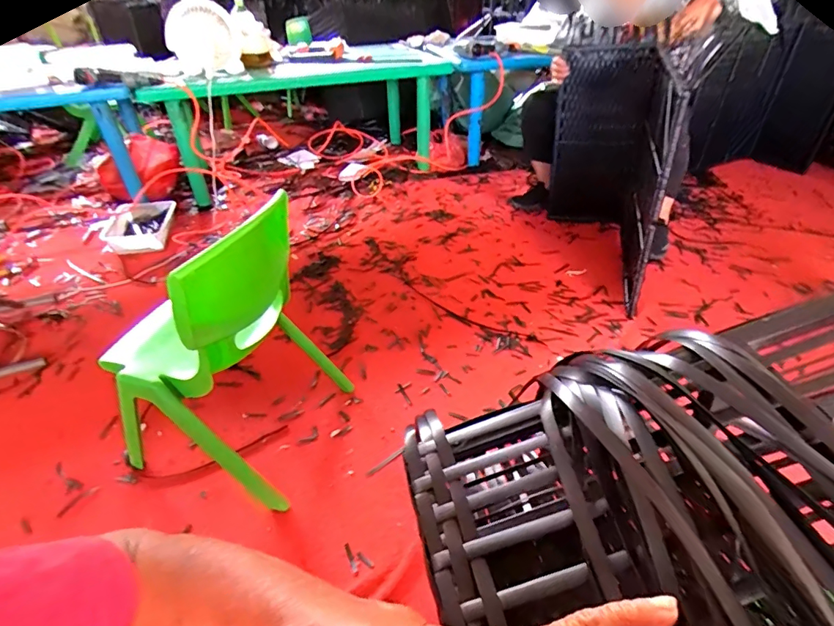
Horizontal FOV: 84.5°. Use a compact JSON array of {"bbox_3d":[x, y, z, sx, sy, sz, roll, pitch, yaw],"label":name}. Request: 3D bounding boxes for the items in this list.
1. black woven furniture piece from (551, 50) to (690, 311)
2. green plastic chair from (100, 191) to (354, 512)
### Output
[{"bbox_3d":[0.569,-0.438,1.420,0.329,0.602,0.691,12,40,15],"label":"black woven furniture piece"},{"bbox_3d":[-0.376,0.057,0.866,0.316,0.528,0.293,9,39,11],"label":"green plastic chair"}]

